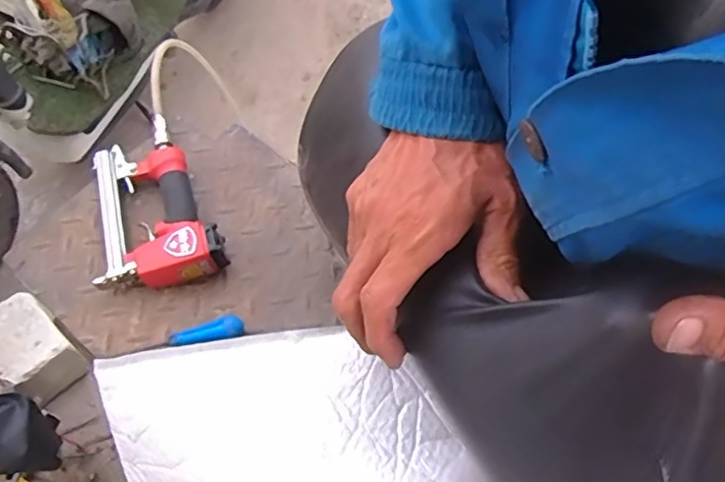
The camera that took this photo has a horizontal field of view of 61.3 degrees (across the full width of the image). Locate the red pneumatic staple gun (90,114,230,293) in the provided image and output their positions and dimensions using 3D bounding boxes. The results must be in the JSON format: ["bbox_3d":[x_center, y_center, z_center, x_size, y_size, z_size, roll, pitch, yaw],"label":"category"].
[{"bbox_3d":[-0.258,-0.036,0.715,0.138,0.044,0.226,-25,60,-12],"label":"red pneumatic staple gun"}]

